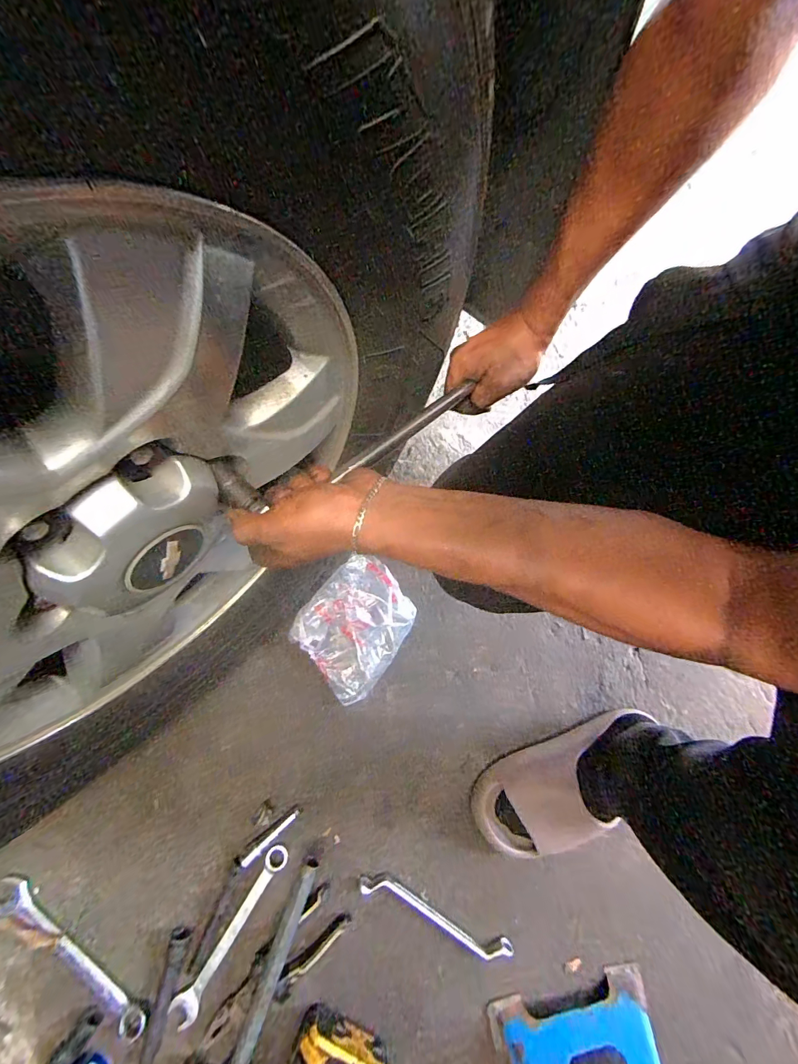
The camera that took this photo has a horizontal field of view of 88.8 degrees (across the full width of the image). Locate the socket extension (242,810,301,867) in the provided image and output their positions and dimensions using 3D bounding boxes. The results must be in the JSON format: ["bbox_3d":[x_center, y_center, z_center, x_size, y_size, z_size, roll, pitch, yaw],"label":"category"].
[{"bbox_3d":[-0.172,0.408,0.544,0.091,0.007,0.011,-39,79,-11],"label":"socket extension"}]

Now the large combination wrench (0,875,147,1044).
[{"bbox_3d":[-0.418,0.540,0.518,0.251,0.012,0.041,37,77,8],"label":"large combination wrench"}]

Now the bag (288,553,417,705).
[{"bbox_3d":[-0.065,0.144,0.624,0.151,0.046,0.184,39,77,9],"label":"bag"}]

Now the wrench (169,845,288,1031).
[{"bbox_3d":[-0.217,0.519,0.529,0.031,0.013,0.219,32,76,7],"label":"wrench"}]

